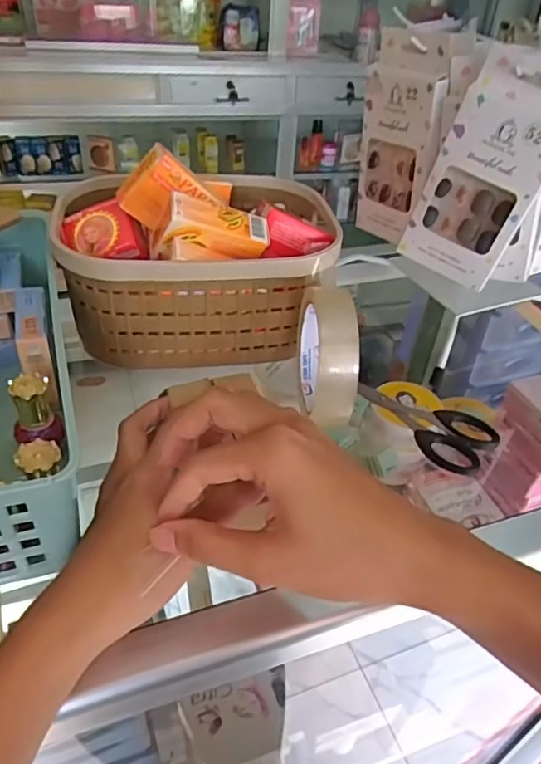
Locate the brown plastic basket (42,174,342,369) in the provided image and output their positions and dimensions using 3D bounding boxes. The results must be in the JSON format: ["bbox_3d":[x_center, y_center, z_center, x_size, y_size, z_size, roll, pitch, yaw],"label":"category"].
[{"bbox_3d":[-0.060,-0.099,0.473,0.208,0.105,0.153,-2,39,-9],"label":"brown plastic basket"}]

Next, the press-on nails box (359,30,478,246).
[{"bbox_3d":[0.097,-0.175,0.415,0.019,0.142,0.074,-17,35,-27],"label":"press-on nails box"}]

